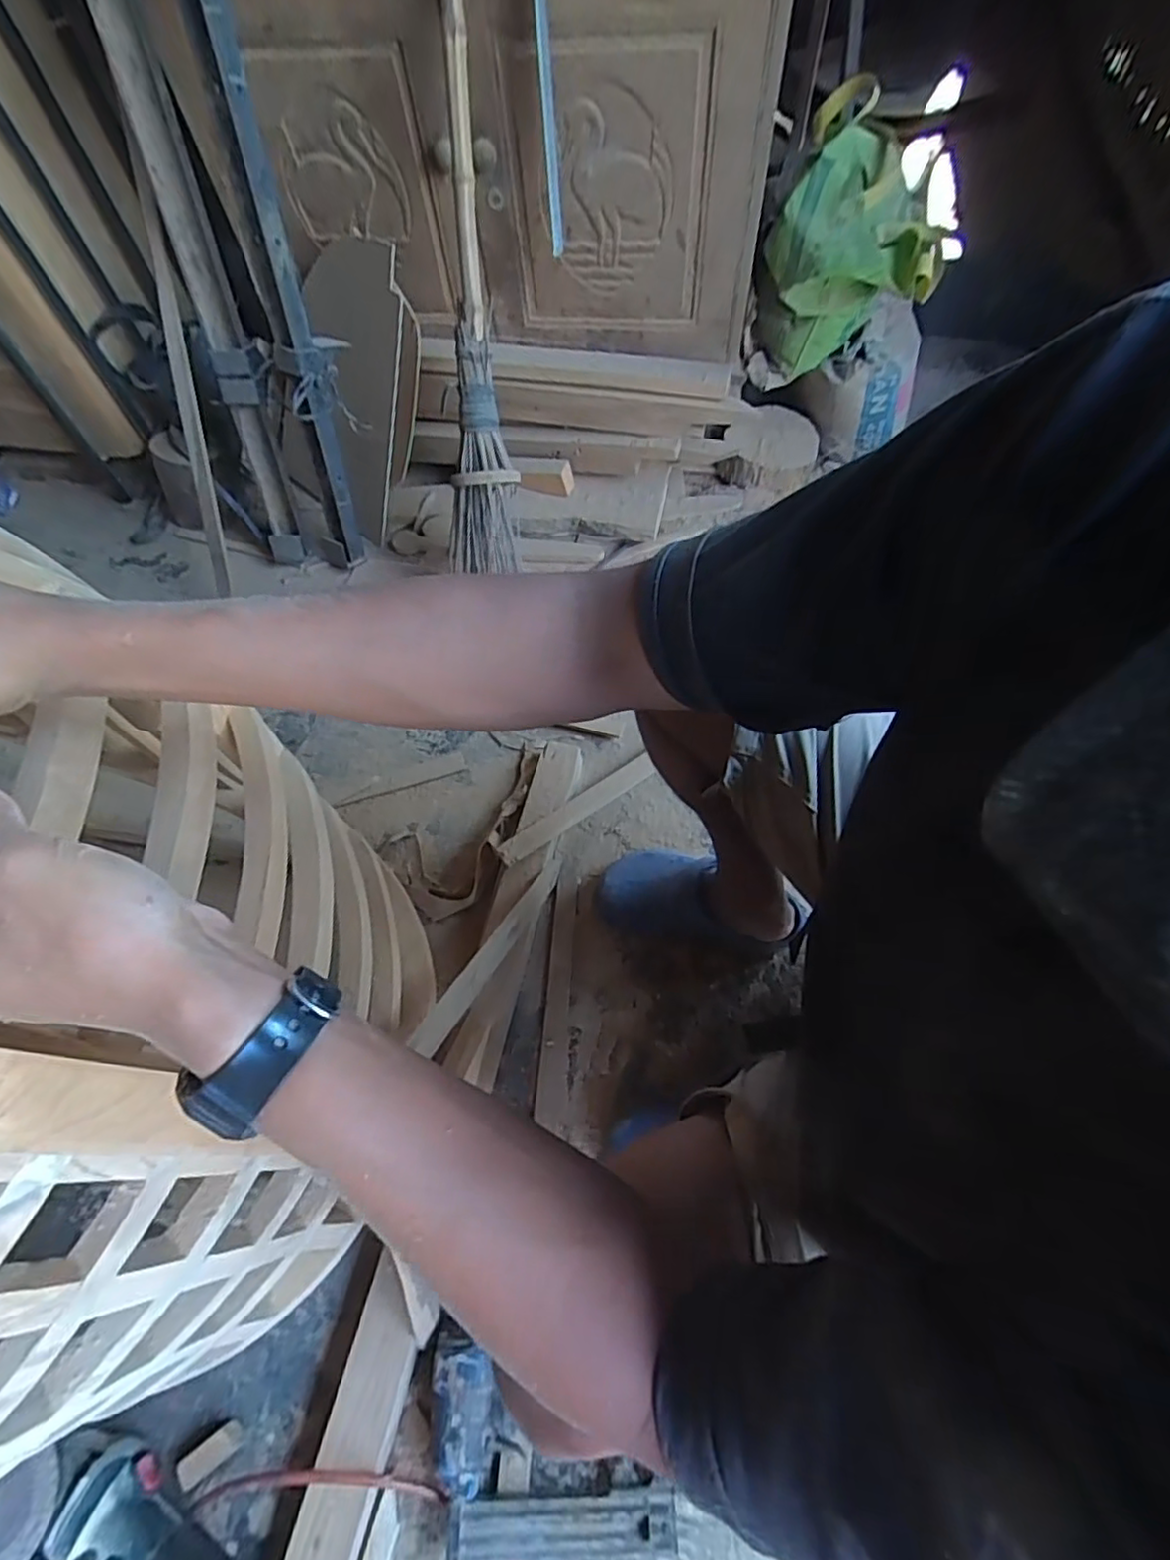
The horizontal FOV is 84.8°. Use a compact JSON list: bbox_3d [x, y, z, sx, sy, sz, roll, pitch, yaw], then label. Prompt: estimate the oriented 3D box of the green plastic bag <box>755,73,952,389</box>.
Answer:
[{"bbox_3d":[0.410,-0.808,0.997,0.258,0.308,0.202,14,63,9],"label":"green plastic bag"}]

